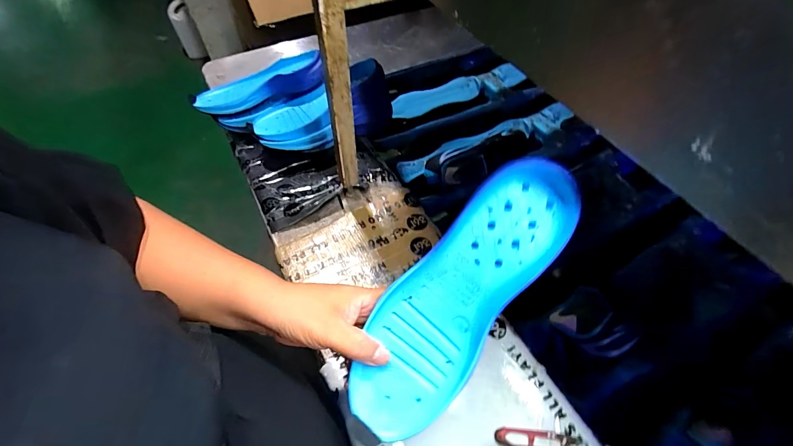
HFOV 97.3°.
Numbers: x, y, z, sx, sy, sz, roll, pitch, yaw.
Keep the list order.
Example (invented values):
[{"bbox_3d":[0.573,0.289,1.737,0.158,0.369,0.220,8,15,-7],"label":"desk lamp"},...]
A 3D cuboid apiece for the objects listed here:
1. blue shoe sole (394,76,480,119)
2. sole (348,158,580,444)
[{"bbox_3d":[0.099,-0.310,0.866,0.241,0.021,0.056,-22,104,-16],"label":"blue shoe sole"},{"bbox_3d":[0.049,0.058,0.287,0.087,0.022,0.250,37,93,20],"label":"sole"}]

